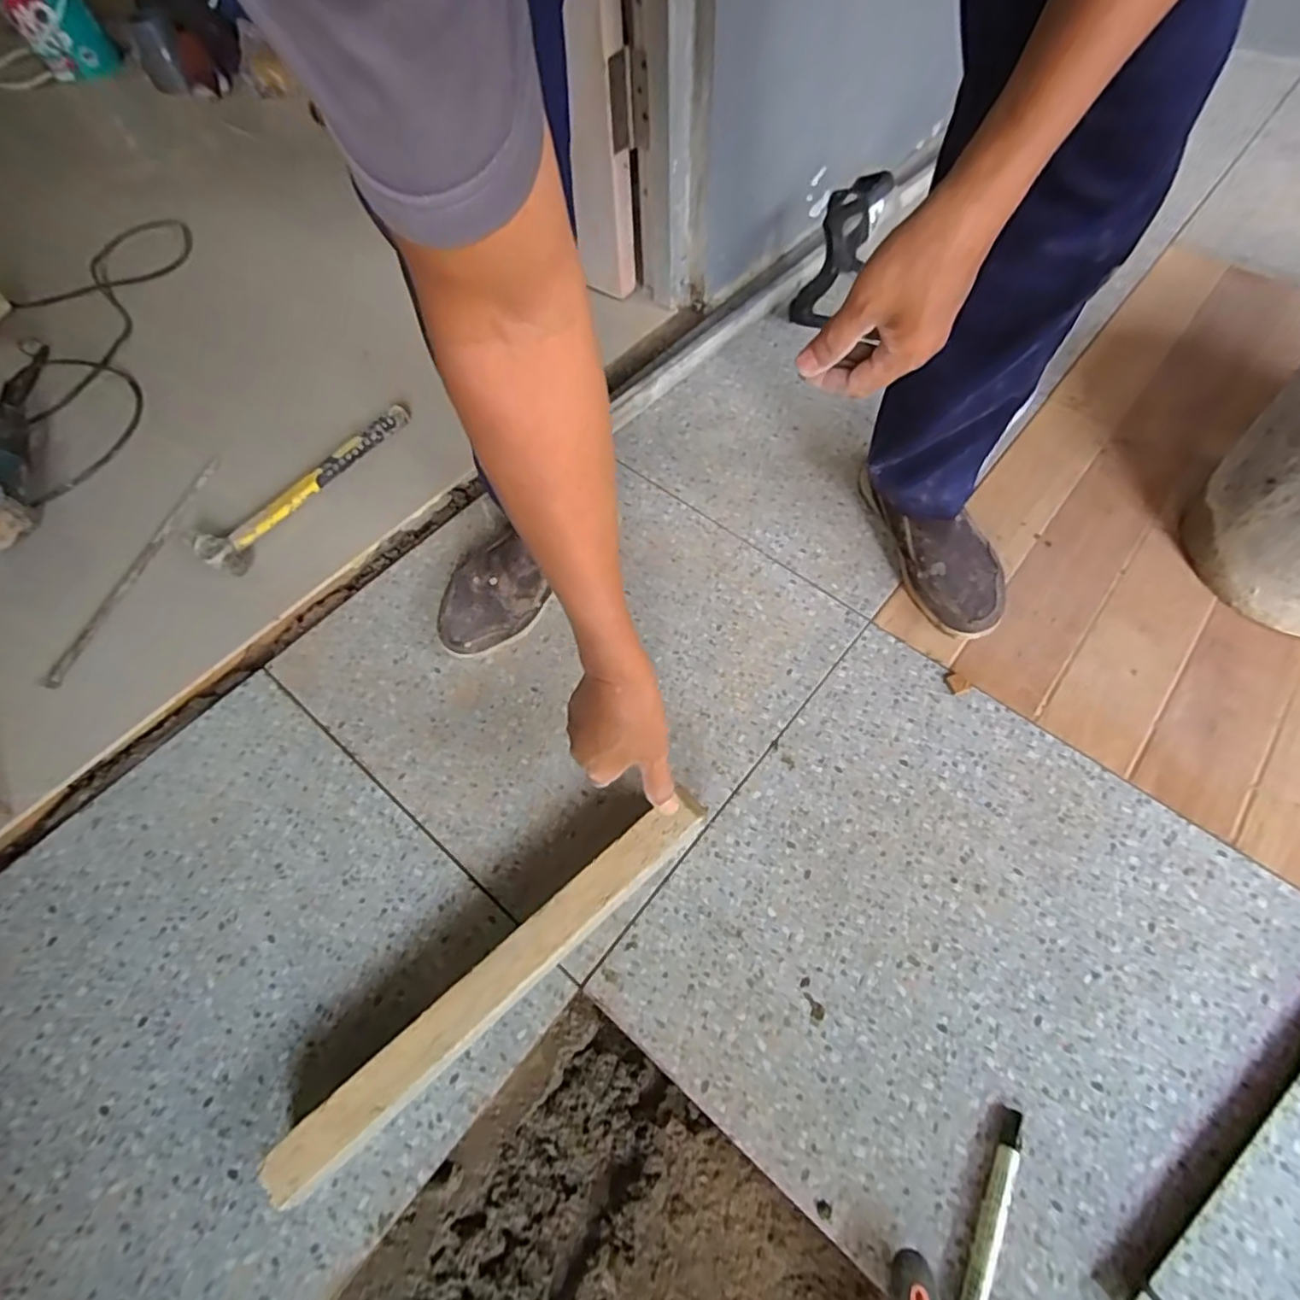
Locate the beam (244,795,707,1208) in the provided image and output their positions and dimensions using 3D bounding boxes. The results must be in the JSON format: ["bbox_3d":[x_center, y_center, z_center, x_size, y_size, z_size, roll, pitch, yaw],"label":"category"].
[{"bbox_3d":[-0.115,0.272,0.535,0.410,0.066,0.042,-38,68,-19],"label":"beam"}]

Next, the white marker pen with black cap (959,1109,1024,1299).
[{"bbox_3d":[0.262,0.433,0.480,0.018,0.010,0.144,28,65,14],"label":"white marker pen with black cap"}]

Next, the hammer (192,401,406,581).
[{"bbox_3d":[-0.439,-0.220,0.809,0.063,0.028,0.317,26,64,14],"label":"hammer"}]

